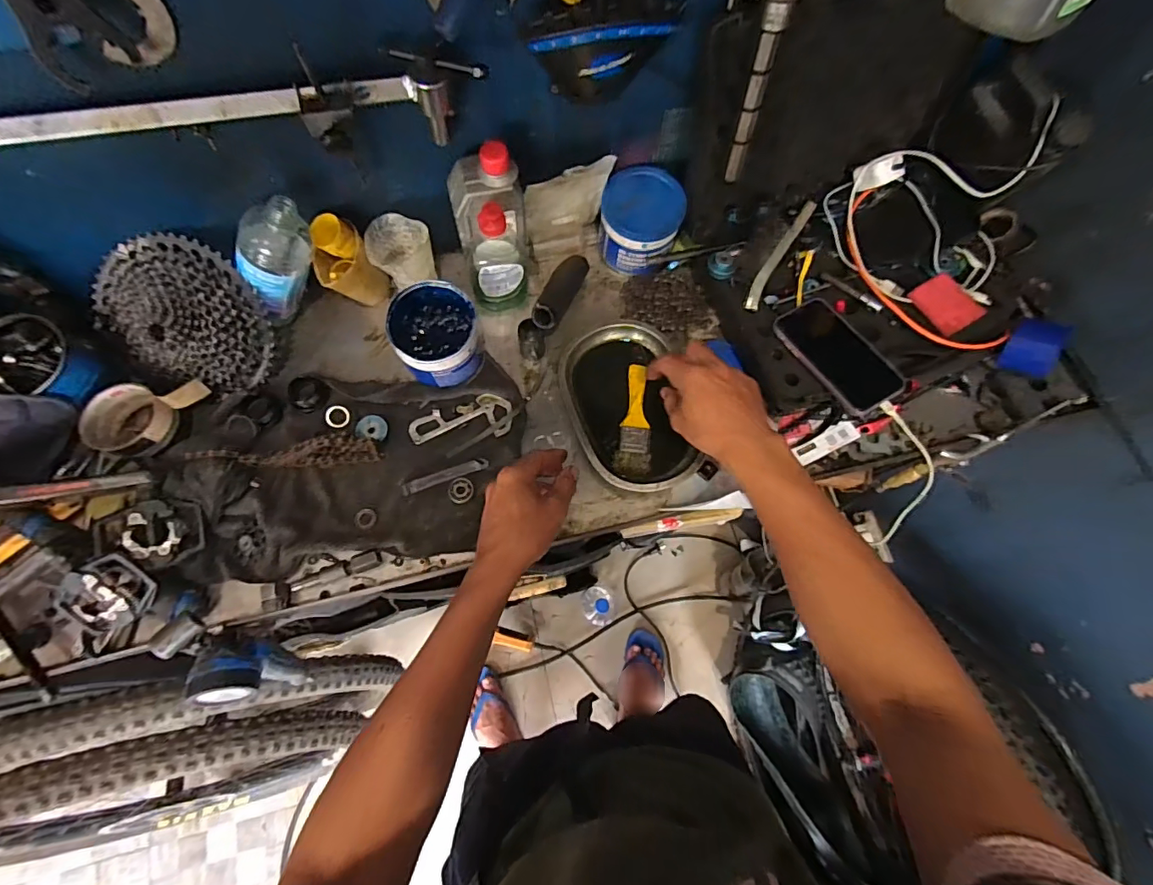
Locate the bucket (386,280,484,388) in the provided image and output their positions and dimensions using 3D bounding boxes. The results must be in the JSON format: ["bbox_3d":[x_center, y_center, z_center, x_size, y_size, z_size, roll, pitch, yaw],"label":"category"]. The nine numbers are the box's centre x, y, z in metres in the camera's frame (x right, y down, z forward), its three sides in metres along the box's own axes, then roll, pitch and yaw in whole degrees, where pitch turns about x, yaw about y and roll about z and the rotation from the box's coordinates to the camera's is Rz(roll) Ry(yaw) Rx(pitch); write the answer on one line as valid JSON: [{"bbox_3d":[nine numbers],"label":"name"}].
[{"bbox_3d":[-0.166,-0.127,0.607,0.094,0.089,0.103,0,73,-1],"label":"bucket"}]

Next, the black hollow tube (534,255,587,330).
[{"bbox_3d":[-0.020,-0.194,0.640,0.034,0.036,0.141,19,46,4],"label":"black hollow tube"}]

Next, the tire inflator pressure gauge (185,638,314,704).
[{"bbox_3d":[-0.363,0.255,0.578,0.050,0.176,0.067,-7,73,-4],"label":"tire inflator pressure gauge"}]

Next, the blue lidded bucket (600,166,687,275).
[{"bbox_3d":[0.084,-0.286,0.659,0.099,0.088,0.102,0,73,-1],"label":"blue lidded bucket"}]

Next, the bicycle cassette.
[{"bbox_3d":[-0.450,-0.146,0.569,0.195,0.051,0.159,25,106,-11],"label":"bicycle cassette"}]

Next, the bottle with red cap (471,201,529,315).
[{"bbox_3d":[-0.100,-0.222,0.609,0.077,0.159,0.047,-7,73,-4],"label":"bottle with red cap"}]

